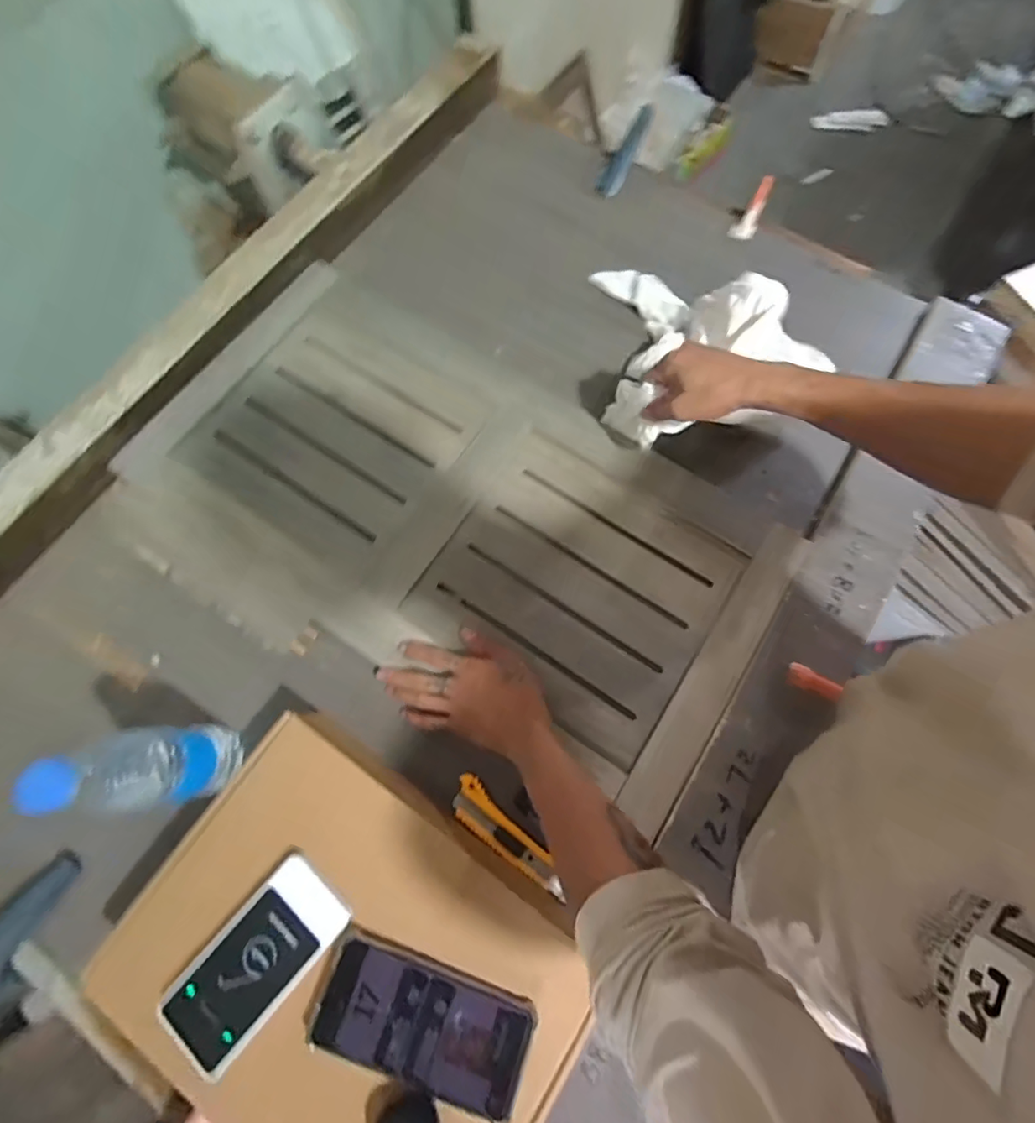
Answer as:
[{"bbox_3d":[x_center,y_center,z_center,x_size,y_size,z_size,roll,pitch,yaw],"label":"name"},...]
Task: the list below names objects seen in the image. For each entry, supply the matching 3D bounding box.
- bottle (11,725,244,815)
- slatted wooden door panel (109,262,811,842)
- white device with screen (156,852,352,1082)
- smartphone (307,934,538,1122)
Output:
[{"bbox_3d":[-0.315,0.179,0.443,0.056,0.194,0.061,-5,73,-1],"label":"bottle"},{"bbox_3d":[-0.076,-0.067,0.602,0.730,0.016,0.382,32,76,10],"label":"slatted wooden door panel"},{"bbox_3d":[-0.208,0.318,0.403,0.072,0.020,0.140,40,78,10],"label":"white device with screen"},{"bbox_3d":[-0.071,0.355,0.389,0.161,0.008,0.075,22,66,3],"label":"smartphone"}]

